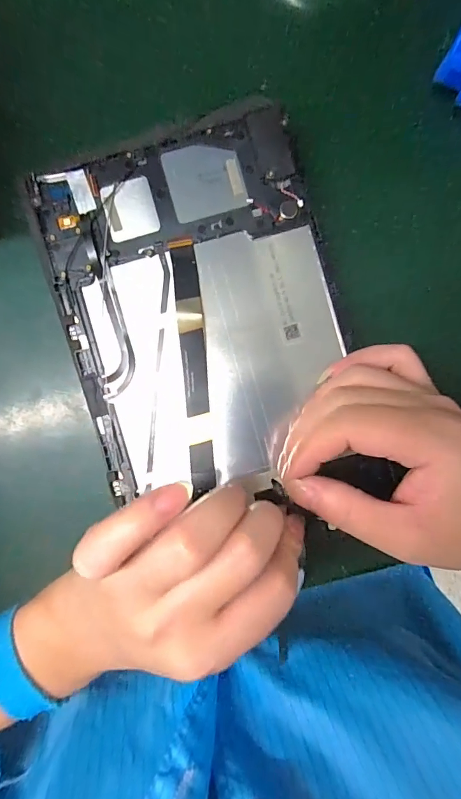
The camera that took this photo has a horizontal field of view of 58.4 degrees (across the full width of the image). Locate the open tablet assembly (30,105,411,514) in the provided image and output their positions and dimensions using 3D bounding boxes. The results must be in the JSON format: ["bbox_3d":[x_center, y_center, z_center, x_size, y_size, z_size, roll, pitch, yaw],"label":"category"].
[{"bbox_3d":[-0.015,-0.047,0.225,0.144,0.015,0.193,-16,87,0],"label":"open tablet assembly"}]

